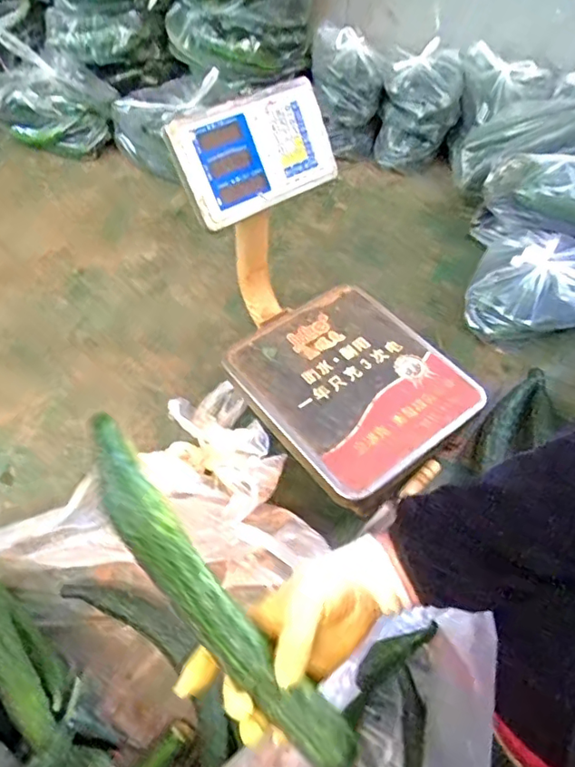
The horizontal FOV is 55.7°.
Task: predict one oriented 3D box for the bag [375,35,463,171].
[{"bbox_3d":[0.305,-0.613,1.254,0.175,0.214,0.116,13,54,9],"label":"bag"}]

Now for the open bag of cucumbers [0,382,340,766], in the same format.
[{"bbox_3d":[-0.172,0.281,0.632,0.445,0.207,0.601,37,61,24],"label":"open bag of cucumbers"}]

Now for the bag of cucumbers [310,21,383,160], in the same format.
[{"bbox_3d":[0.134,-0.665,1.265,0.184,0.233,0.117,14,54,9],"label":"bag of cucumbers"}]

